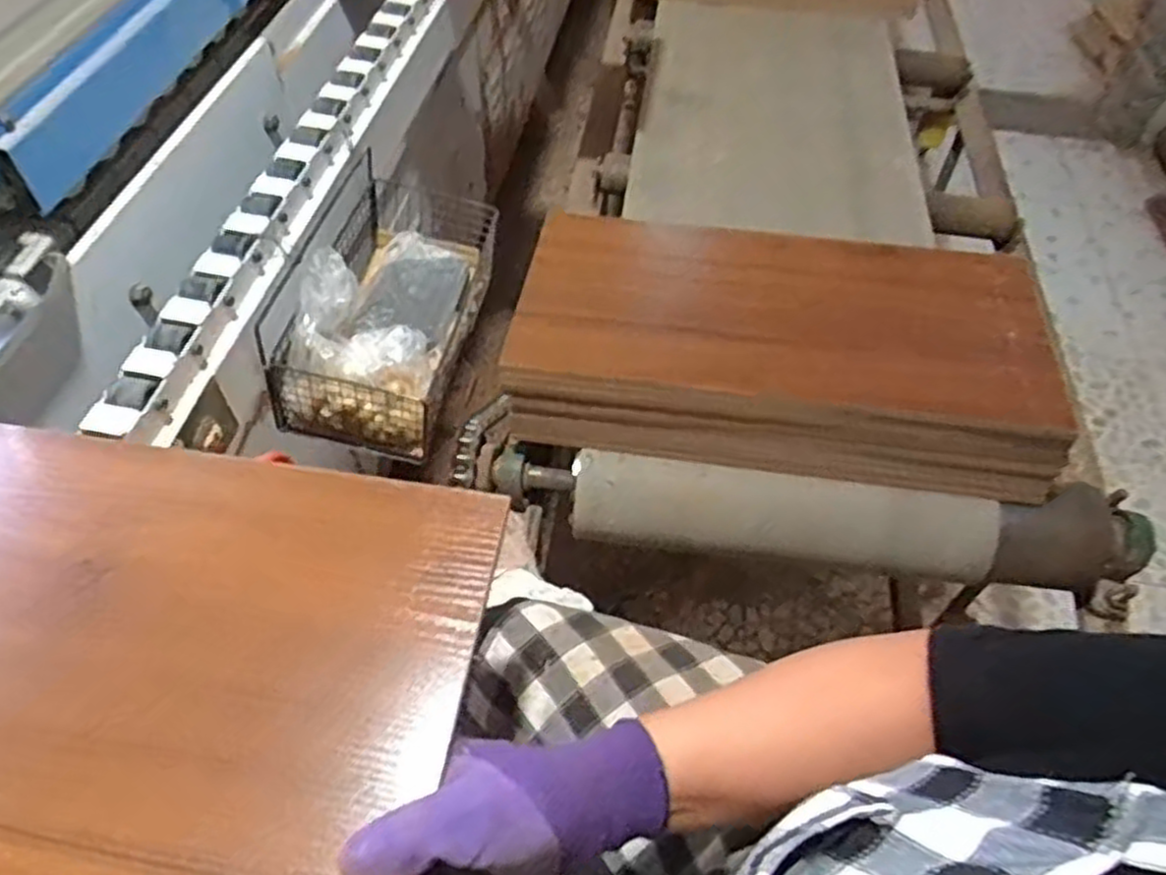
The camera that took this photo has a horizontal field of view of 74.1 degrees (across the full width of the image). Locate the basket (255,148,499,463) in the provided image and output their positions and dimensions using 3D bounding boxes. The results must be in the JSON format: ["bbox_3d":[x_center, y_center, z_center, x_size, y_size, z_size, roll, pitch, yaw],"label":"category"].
[{"bbox_3d":[-0.175,-0.125,0.711,0.136,0.118,0.257,11,53,5],"label":"basket"}]

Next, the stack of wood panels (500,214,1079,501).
[{"bbox_3d":[0.192,-0.096,0.764,0.493,0.108,0.238,8,53,2],"label":"stack of wood panels"}]

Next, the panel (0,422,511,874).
[{"bbox_3d":[-0.296,0.095,0.386,0.477,0.022,0.237,9,53,3],"label":"panel"}]

